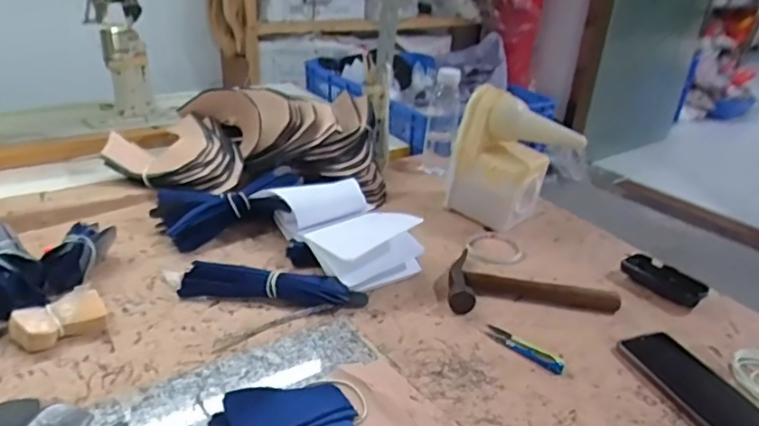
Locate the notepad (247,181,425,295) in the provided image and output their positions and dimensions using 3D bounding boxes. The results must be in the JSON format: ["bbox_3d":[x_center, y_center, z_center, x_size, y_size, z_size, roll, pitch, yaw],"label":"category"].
[{"bbox_3d":[-0.046,0.021,0.796,0.146,0.070,0.208,-18,35,-38],"label":"notepad"}]

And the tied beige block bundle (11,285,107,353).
[{"bbox_3d":[-0.349,0.113,0.603,0.088,0.033,0.050,-14,33,-34],"label":"tied beige block bundle"}]

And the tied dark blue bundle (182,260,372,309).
[{"bbox_3d":[-0.131,0.090,0.692,0.225,0.030,0.048,6,27,1],"label":"tied dark blue bundle"}]

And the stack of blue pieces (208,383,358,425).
[{"bbox_3d":[-0.086,0.181,0.496,0.122,0.016,0.077,-7,29,-24],"label":"stack of blue pieces"}]

